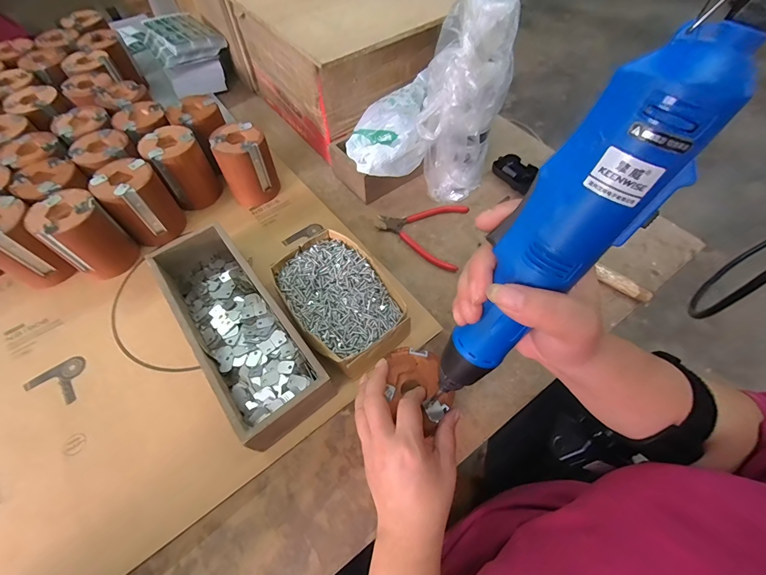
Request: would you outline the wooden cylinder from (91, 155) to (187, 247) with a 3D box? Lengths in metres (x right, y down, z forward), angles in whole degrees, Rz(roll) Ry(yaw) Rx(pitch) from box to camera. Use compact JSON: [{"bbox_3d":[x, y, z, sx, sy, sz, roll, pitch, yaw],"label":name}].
[{"bbox_3d":[-0.352,-0.123,0.506,0.076,0.100,0.075,-32,63,-17],"label":"wooden cylinder"}]

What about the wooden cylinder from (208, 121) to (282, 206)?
[{"bbox_3d":[-0.215,-0.196,0.550,0.080,0.101,0.075,-22,61,-12],"label":"wooden cylinder"}]

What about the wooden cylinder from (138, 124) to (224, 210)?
[{"bbox_3d":[-0.311,-0.185,0.544,0.074,0.103,0.076,-32,63,-17],"label":"wooden cylinder"}]

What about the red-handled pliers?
[{"bbox_3d":[0.058,-0.089,0.542,0.132,0.011,0.127,11,60,8],"label":"red-handled pliers"}]

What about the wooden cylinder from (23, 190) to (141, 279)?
[{"bbox_3d":[-0.404,-0.070,0.474,0.076,0.097,0.076,39,67,22],"label":"wooden cylinder"}]

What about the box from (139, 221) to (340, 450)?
[{"bbox_3d":[-0.177,0.045,0.422,0.098,0.068,0.300,-35,64,-18],"label":"box"}]

